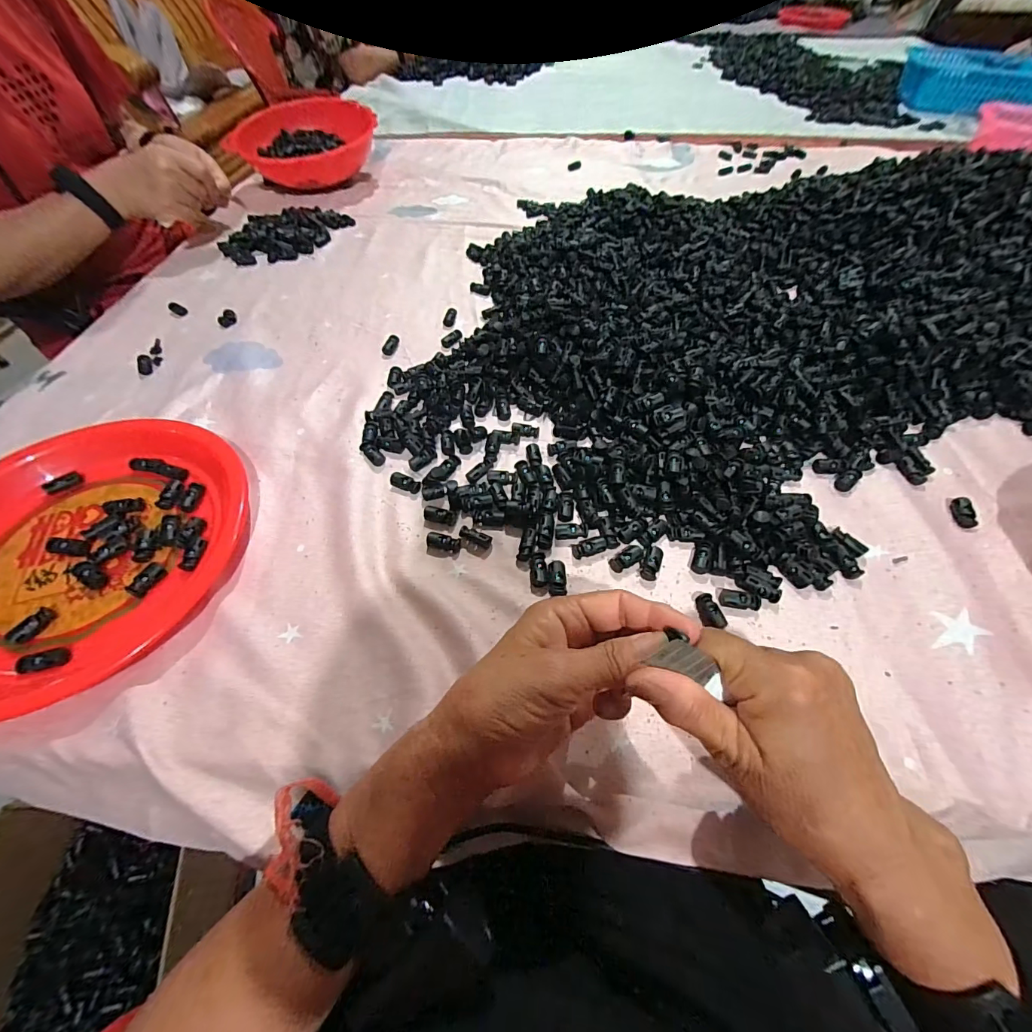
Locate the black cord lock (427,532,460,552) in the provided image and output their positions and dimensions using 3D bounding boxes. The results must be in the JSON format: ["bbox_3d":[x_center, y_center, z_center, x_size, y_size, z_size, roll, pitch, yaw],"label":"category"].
[{"bbox_3d":[-0.060,0.021,0.359,0.028,0.008,0.012,10,57,8],"label":"black cord lock"}]

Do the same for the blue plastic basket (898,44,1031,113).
[{"bbox_3d":[0.998,-0.939,0.940,0.298,0.063,0.330,24,60,16],"label":"blue plastic basket"}]

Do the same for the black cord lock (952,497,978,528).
[{"bbox_3d":[0.385,-0.003,0.372,0.015,0.006,0.030,12,58,9],"label":"black cord lock"}]

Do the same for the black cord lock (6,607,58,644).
[{"bbox_3d":[-0.356,0.081,0.320,0.011,0.010,0.029,24,60,16],"label":"black cord lock"}]

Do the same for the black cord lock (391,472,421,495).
[{"bbox_3d":[-0.101,-0.031,0.399,0.030,0.006,0.014,22,60,15],"label":"black cord lock"}]

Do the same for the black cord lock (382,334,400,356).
[{"bbox_3d":[-0.149,-0.204,0.518,0.012,0.008,0.030,11,58,9],"label":"black cord lock"}]

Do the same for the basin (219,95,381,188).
[{"bbox_3d":[-0.364,-0.659,0.779,0.249,0.091,0.133,-35,63,-20],"label":"basin"}]

